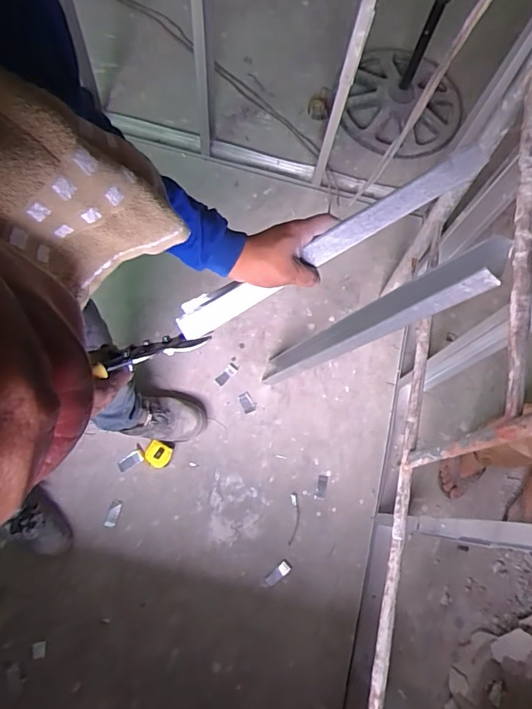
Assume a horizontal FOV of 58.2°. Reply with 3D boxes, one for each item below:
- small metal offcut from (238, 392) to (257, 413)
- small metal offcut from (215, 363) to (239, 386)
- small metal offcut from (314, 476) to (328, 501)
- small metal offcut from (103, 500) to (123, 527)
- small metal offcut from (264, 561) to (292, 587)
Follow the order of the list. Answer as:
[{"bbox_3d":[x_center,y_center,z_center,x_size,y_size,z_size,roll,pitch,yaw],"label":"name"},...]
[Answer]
[{"bbox_3d":[-0.058,0.149,1.486,0.041,0.004,0.063,-22,76,-11],"label":"small metal offcut"},{"bbox_3d":[-0.121,0.063,1.480,0.033,0.004,0.080,41,74,8],"label":"small metal offcut"},{"bbox_3d":[0.161,0.390,1.397,0.027,0.004,0.069,14,72,-1],"label":"small metal offcut"},{"bbox_3d":[-0.458,0.478,1.436,0.035,0.010,0.083,18,72,1],"label":"small metal offcut"},{"bbox_3d":[0.034,0.625,1.358,0.079,0.011,0.034,-41,80,-15],"label":"small metal offcut"}]

